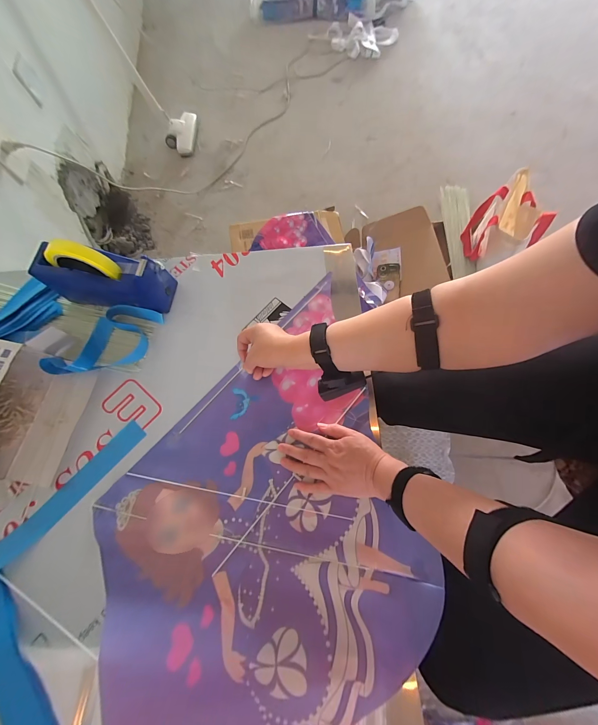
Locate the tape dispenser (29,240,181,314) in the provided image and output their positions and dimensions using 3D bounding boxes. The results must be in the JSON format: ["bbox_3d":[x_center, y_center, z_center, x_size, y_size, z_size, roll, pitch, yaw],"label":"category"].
[{"bbox_3d":[-0.342,-0.155,0.490,0.202,0.128,0.070,8,72,4],"label":"tape dispenser"}]

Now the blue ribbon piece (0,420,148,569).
[{"bbox_3d":[-0.365,0.209,0.437,0.039,0.020,0.283,41,77,13],"label":"blue ribbon piece"}]

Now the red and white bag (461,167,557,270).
[{"bbox_3d":[0.624,-0.406,0.866,0.143,0.209,0.229,13,72,5],"label":"red and white bag"}]

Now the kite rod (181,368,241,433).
[{"bbox_3d":[-0.151,0.063,0.481,0.005,0.004,0.147,41,80,13],"label":"kite rod"}]

